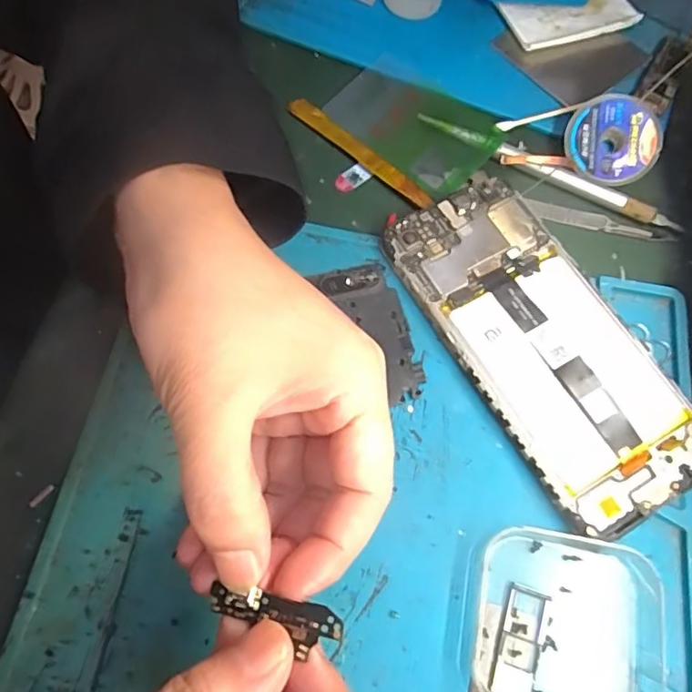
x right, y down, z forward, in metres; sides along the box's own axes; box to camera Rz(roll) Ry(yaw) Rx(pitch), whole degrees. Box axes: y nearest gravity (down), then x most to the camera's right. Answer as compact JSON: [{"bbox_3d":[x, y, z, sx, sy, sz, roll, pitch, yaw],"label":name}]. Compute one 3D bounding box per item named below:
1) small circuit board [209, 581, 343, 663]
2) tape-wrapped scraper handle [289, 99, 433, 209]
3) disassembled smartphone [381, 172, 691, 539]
[{"bbox_3d":[-0.021,0.080,0.160,0.042,0.004,0.012,3,67,22],"label":"small circuit board"},{"bbox_3d":[0.008,-0.101,0.283,0.093,0.005,0.011,41,72,12],"label":"tape-wrapped scraper handle"},{"bbox_3d":[0.084,-0.004,0.240,0.071,0.014,0.161,-28,73,-13],"label":"disassembled smartphone"}]

